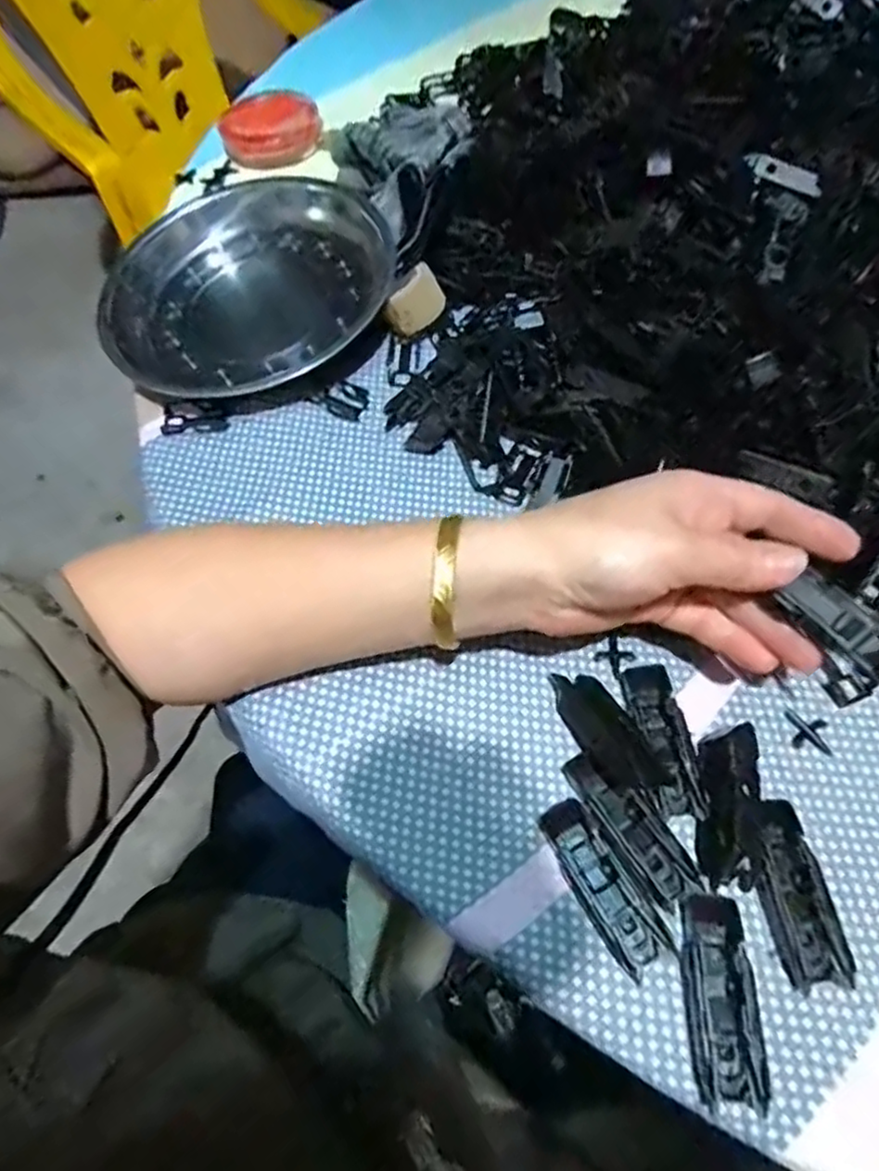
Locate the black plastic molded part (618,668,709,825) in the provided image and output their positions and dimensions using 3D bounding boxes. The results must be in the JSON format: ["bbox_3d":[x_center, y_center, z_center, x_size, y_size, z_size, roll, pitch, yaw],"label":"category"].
[{"bbox_3d":[0.097,0.066,0.295,0.020,0.012,0.067,-6,61,-1],"label":"black plastic molded part"}]

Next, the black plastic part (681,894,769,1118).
[{"bbox_3d":[0.104,0.152,0.249,0.022,0.013,0.066,2,61,4],"label":"black plastic part"}]

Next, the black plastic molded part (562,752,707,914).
[{"bbox_3d":[0.078,0.099,0.279,0.020,0.011,0.068,-30,64,-14],"label":"black plastic molded part"}]

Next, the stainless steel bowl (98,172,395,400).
[{"bbox_3d":[-0.121,-0.190,0.429,0.180,0.047,0.171,-1,61,2],"label":"stainless steel bowl"}]

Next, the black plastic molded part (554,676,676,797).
[{"bbox_3d":[0.074,0.065,0.302,0.027,0.008,0.063,-24,62,-11],"label":"black plastic molded part"}]

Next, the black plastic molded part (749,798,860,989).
[{"bbox_3d":[0.137,0.118,0.261,0.024,0.012,0.066,-11,73,-4],"label":"black plastic molded part"}]

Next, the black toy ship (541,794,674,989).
[{"bbox_3d":[0.065,0.119,0.270,0.021,0.011,0.066,-27,63,-12],"label":"black toy ship"}]

